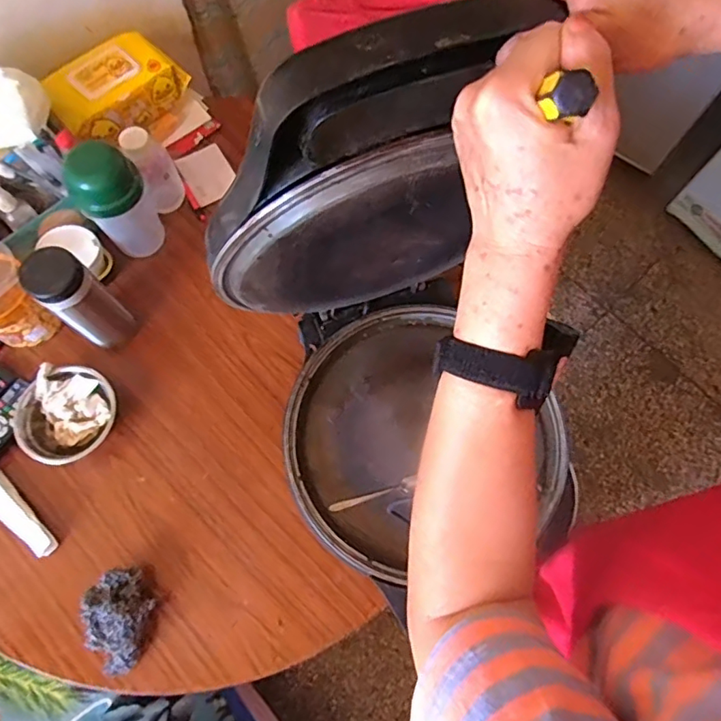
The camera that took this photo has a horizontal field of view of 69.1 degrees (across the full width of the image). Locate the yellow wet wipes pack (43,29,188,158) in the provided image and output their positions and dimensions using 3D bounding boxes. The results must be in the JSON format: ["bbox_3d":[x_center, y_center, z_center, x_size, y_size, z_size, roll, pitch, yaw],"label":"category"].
[{"bbox_3d":[-0.377,-0.416,0.807,0.108,0.077,0.204,32,74,9],"label":"yellow wet wipes pack"}]

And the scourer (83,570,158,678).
[{"bbox_3d":[-0.283,0.306,0.615,0.067,0.048,0.110,-7,72,-3],"label":"scourer"}]

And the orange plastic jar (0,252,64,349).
[{"bbox_3d":[-0.480,-0.075,0.708,0.086,0.097,0.088,0,72,-1],"label":"orange plastic jar"}]

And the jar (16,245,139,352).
[{"bbox_3d":[-0.358,-0.076,0.677,0.067,0.171,0.067,43,76,12],"label":"jar"}]

